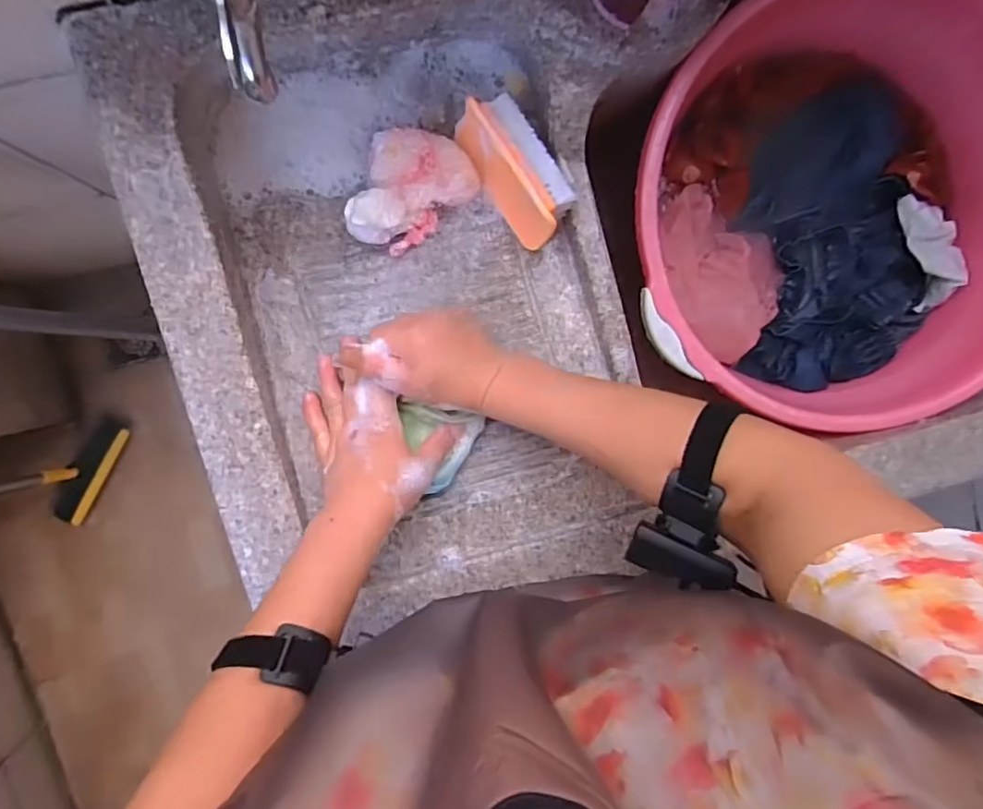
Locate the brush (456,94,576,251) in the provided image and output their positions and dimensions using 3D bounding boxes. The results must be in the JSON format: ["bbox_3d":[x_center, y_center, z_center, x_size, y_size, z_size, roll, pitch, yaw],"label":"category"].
[{"bbox_3d":[0.022,-0.215,0.530,0.050,0.071,0.131,-35,98,-4],"label":"brush"}]

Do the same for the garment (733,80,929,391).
[{"bbox_3d":[0.384,-0.178,0.644,0.210,0.054,0.303,-12,96,-7],"label":"garment"}]

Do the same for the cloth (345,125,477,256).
[{"bbox_3d":[-0.068,-0.193,0.528,0.098,0.057,0.112,17,92,-9],"label":"cloth"}]

